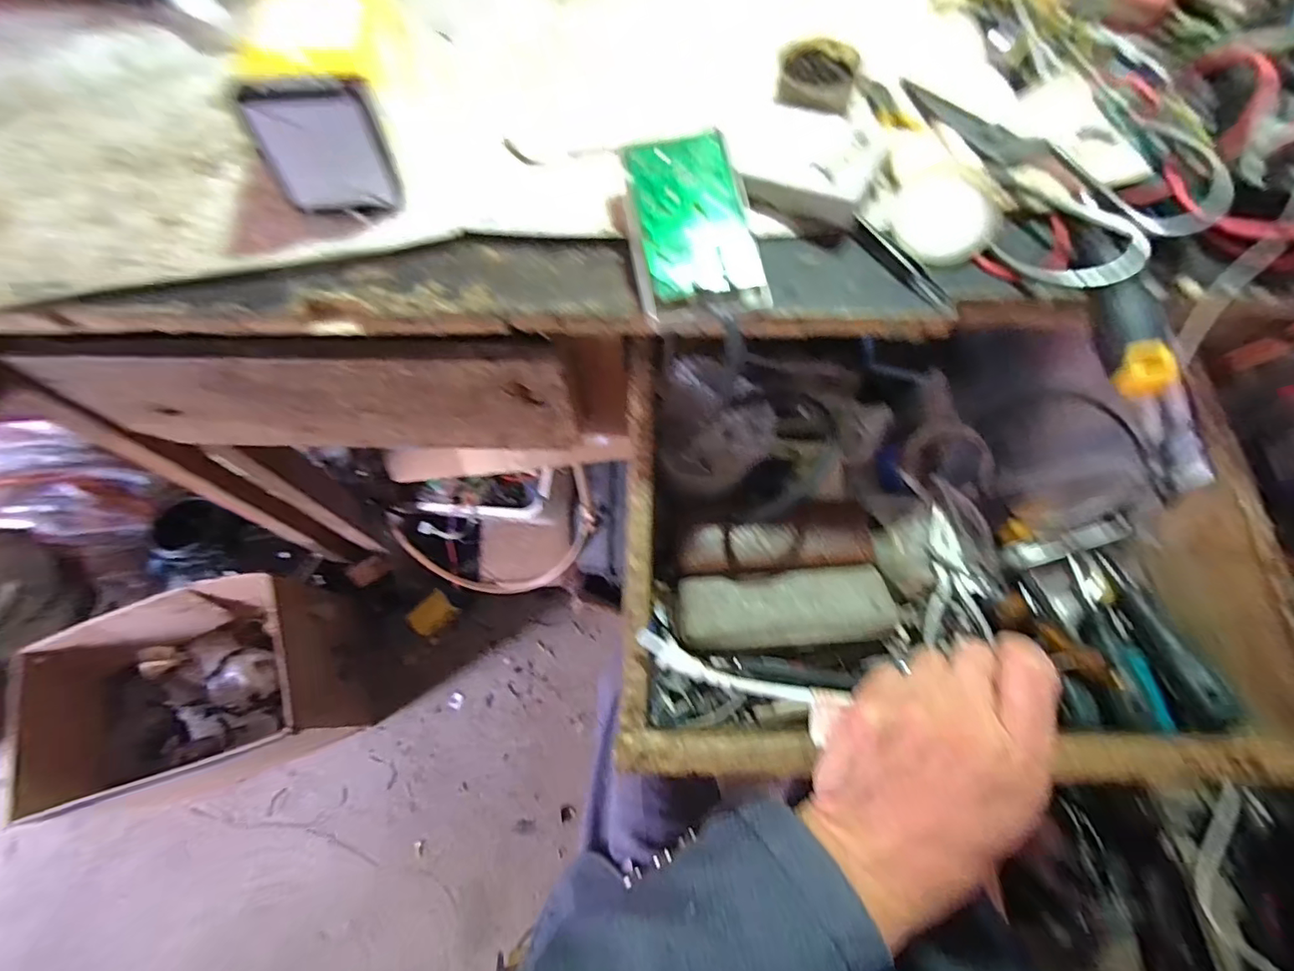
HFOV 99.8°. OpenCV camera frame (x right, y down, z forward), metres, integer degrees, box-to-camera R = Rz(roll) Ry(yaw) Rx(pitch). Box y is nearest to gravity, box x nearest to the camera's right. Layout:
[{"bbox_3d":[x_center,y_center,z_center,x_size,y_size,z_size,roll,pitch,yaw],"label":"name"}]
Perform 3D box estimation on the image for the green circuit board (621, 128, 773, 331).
[{"bbox_3d":[0.022,-0.140,0.297,0.064,0.014,0.109,-14,78,-3],"label":"green circuit board"}]

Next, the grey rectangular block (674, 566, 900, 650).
[{"bbox_3d":[0.099,0.087,0.392,0.151,0.021,0.053,-3,67,-2],"label":"grey rectangular block"}]

